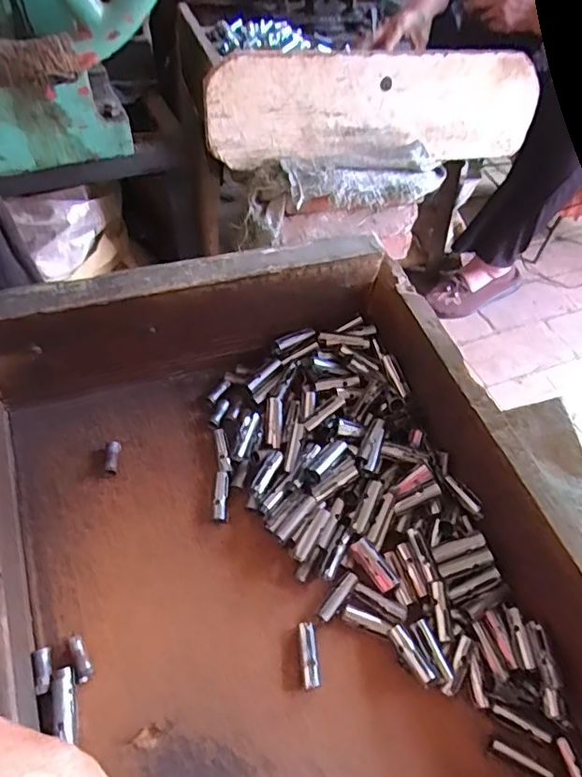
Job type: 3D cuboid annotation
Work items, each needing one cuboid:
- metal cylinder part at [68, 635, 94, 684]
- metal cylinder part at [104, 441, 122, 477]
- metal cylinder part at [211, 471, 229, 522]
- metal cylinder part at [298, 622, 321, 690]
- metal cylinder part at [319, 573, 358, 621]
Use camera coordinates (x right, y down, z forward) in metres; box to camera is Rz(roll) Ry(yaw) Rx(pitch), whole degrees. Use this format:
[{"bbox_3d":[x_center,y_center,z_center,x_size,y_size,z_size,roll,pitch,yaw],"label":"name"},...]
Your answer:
[{"bbox_3d":[-0.128,0.163,0.334,0.010,0.011,0.028,-19,55,-20],"label":"metal cylinder part"},{"bbox_3d":[-0.132,0.051,0.405,0.011,0.008,0.029,-4,51,-9],"label":"metal cylinder part"},{"bbox_3d":[-0.051,0.078,0.397,0.010,0.010,0.036,3,51,-4],"label":"metal cylinder part"},{"bbox_3d":[0.012,0.167,0.345,0.010,0.011,0.036,-2,51,-8],"label":"metal cylinder part"},{"bbox_3d":[0.032,0.139,0.367,0.009,0.009,0.035,35,56,21],"label":"metal cylinder part"}]

